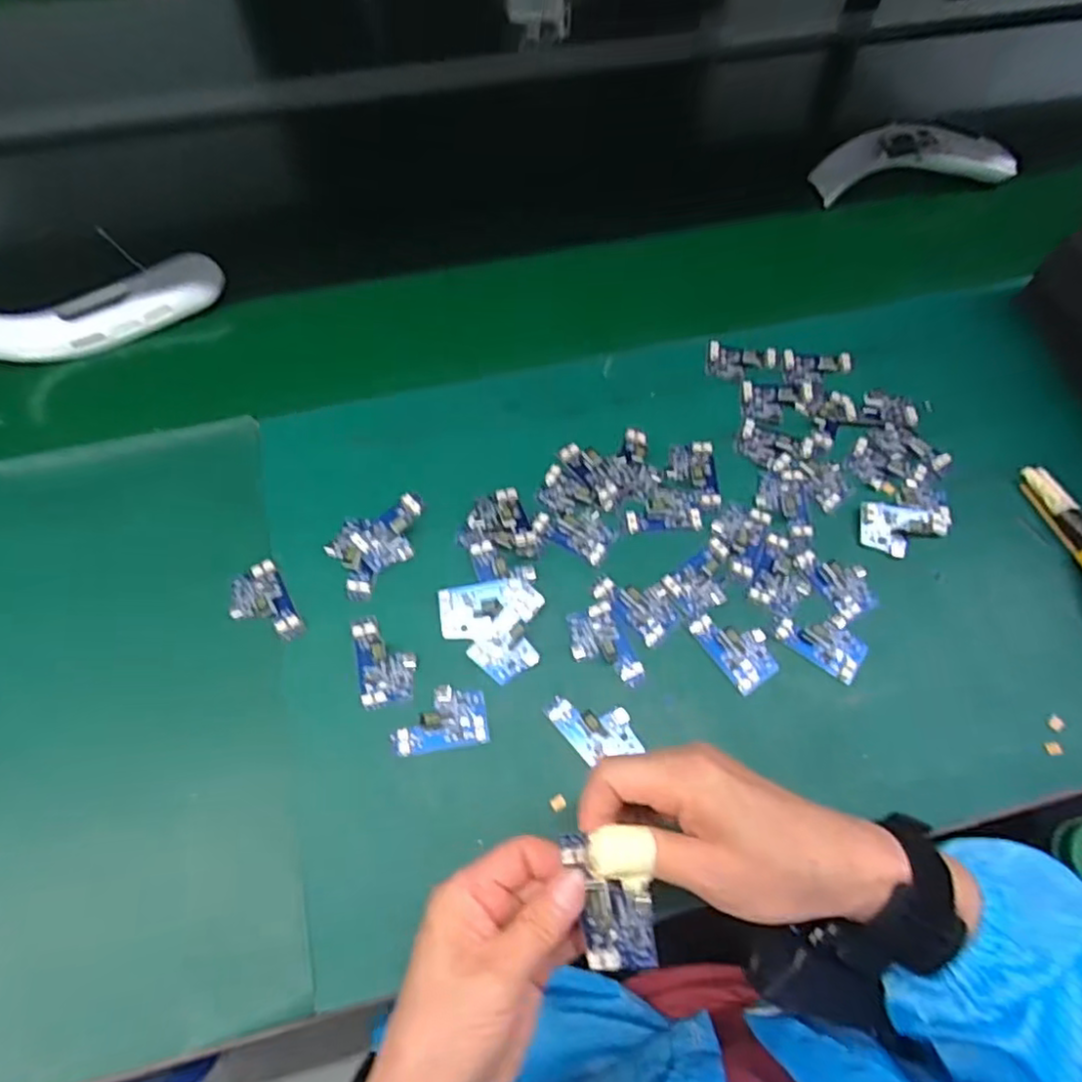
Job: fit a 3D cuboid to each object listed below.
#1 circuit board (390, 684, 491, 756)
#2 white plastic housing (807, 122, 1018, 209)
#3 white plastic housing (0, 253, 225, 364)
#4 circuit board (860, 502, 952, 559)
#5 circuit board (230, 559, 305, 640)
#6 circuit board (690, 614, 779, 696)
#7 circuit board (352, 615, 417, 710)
[{"bbox_3d":[-0.061,0.107,0.405,0.056,0.008,0.038,-9,64,-6],"label":"circuit board"},{"bbox_3d":[0.362,-0.368,0.642,0.196,0.041,0.063,-7,63,-5],"label":"white plastic housing"},{"bbox_3d":[-0.356,-0.190,0.532,0.191,0.062,0.045,-30,68,-16],"label":"white plastic housing"},{"bbox_3d":[0.258,-0.008,0.471,0.062,0.006,0.038,3,63,0],"label":"circuit board"},{"bbox_3d":[-0.182,0.043,0.438,0.035,0.004,0.057,-29,67,-15],"label":"circuit board"},{"bbox_3d":[0.127,0.067,0.432,0.036,0.004,0.054,-32,68,-16],"label":"circuit board"},{"bbox_3d":[-0.099,0.074,0.424,0.035,0.006,0.059,-12,64,-8],"label":"circuit board"}]

